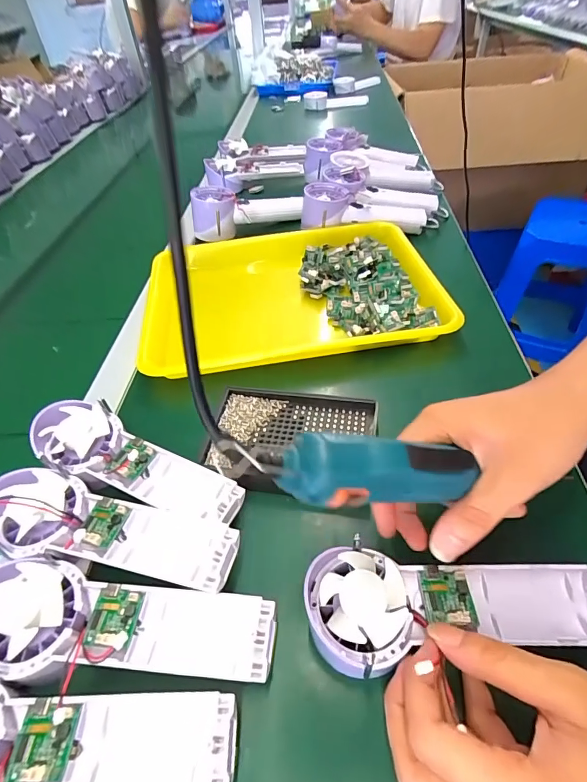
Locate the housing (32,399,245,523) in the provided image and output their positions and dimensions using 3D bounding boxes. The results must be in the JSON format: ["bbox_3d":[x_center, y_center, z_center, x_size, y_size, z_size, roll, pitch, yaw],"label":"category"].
[{"bbox_3d":[-0.119,0.052,0.309,0.172,0.031,0.056,17,50,20],"label":"housing"}]

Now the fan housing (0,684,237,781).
[{"bbox_3d":[-0.118,0.177,0.196,0.173,0.035,0.059,0,47,5],"label":"fan housing"}]

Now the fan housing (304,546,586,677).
[{"bbox_3d":[0.096,0.124,0.235,0.173,0.023,0.060,1,46,-2],"label":"fan housing"}]

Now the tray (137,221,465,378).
[{"bbox_3d":[-0.002,-0.120,0.496,0.345,0.038,0.259,-10,47,-4],"label":"tray"}]

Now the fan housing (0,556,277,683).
[{"bbox_3d":[-0.101,0.136,0.233,0.174,0.030,0.059,4,47,9],"label":"fan housing"}]

